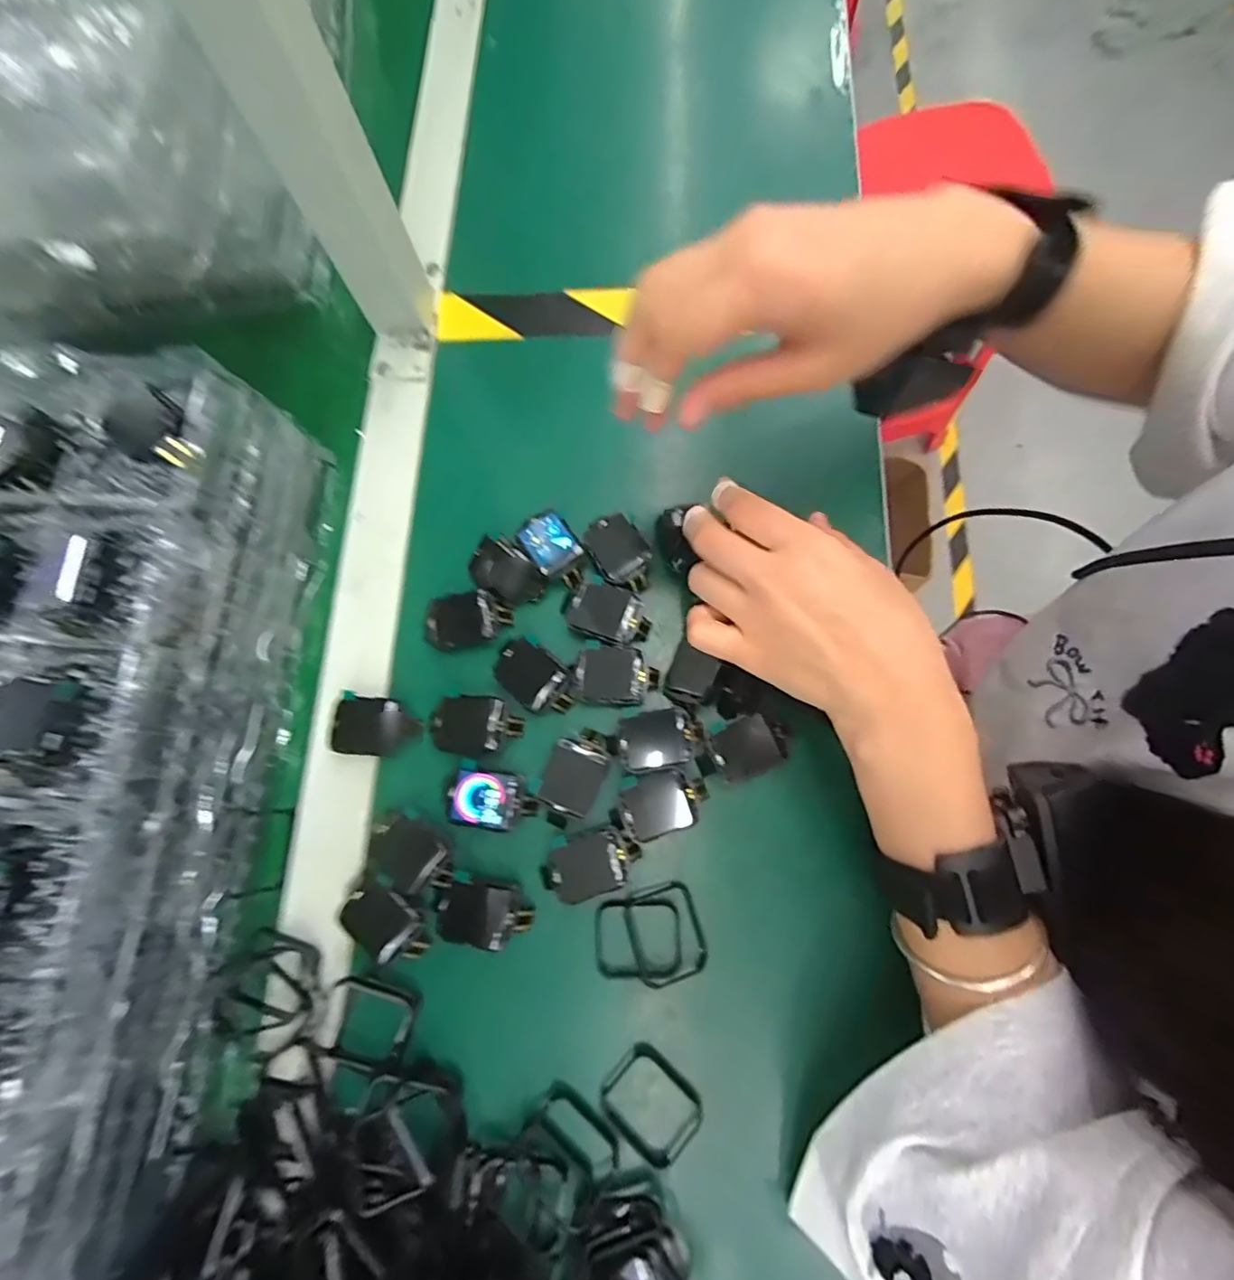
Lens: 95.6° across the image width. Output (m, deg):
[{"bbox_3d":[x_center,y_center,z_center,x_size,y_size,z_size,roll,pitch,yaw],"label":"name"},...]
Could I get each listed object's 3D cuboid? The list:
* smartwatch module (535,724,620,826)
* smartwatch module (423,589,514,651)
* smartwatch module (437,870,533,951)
[{"bbox_3d":[-0.025,0.076,0.311,0.030,0.017,0.055,23,79,8],"label":"smartwatch module"},{"bbox_3d":[-0.088,-0.011,0.335,0.049,0.016,0.030,-11,77,0],"label":"smartwatch module"},{"bbox_3d":[-0.069,0.143,0.294,0.046,0.009,0.031,13,78,6],"label":"smartwatch module"}]

